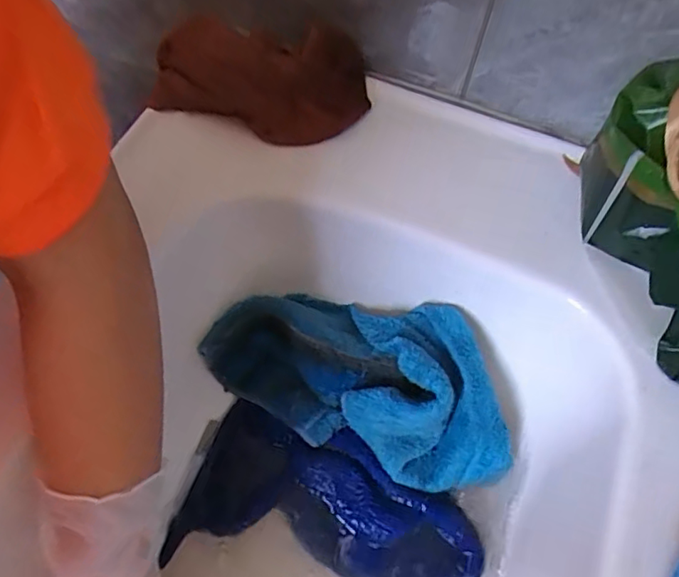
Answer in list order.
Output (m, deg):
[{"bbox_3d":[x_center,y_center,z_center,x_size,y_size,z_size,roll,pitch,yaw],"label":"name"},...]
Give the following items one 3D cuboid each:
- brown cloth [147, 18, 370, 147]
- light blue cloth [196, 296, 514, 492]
[{"bbox_3d":[-0.057,-0.154,0.404,0.151,0.037,0.084,17,63,5],"label":"brown cloth"},{"bbox_3d":[0.017,0.059,0.391,0.221,0.062,0.109,19,63,6],"label":"light blue cloth"}]

